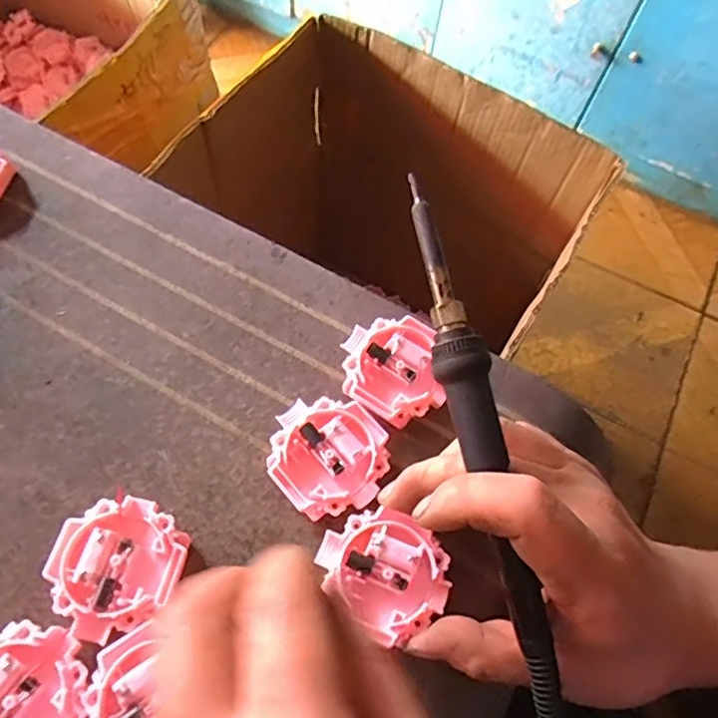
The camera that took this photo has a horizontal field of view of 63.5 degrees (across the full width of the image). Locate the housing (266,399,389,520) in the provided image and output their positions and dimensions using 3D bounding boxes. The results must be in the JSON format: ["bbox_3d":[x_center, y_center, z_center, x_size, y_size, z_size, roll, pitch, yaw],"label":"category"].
[{"bbox_3d":[-0.014,0.044,0.267,0.052,0.013,0.053,-39,72,-19],"label":"housing"}]

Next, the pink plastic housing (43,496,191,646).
[{"bbox_3d":[-0.100,0.086,0.243,0.050,0.015,0.050,-40,73,-19],"label":"pink plastic housing"}]

